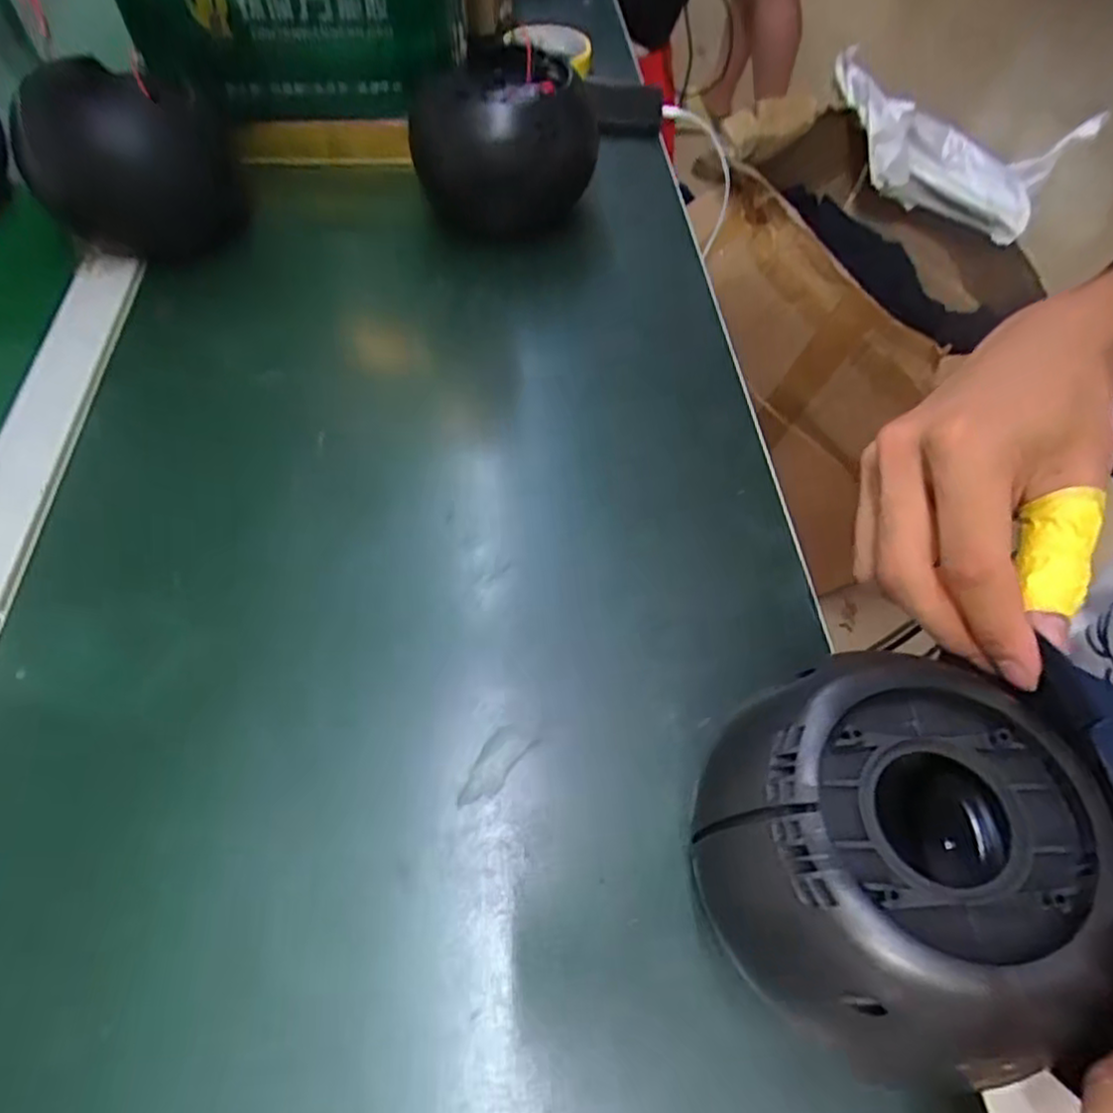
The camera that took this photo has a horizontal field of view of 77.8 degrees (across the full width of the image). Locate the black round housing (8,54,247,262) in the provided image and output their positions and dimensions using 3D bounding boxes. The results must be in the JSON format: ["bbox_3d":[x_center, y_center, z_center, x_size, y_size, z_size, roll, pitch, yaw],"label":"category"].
[{"bbox_3d":[-0.298,-0.287,0.491,0.124,0.119,0.085,-13,58,-11],"label":"black round housing"}]

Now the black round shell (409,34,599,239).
[{"bbox_3d":[-0.041,-0.288,0.492,0.124,0.090,0.096,5,56,3],"label":"black round shell"}]

